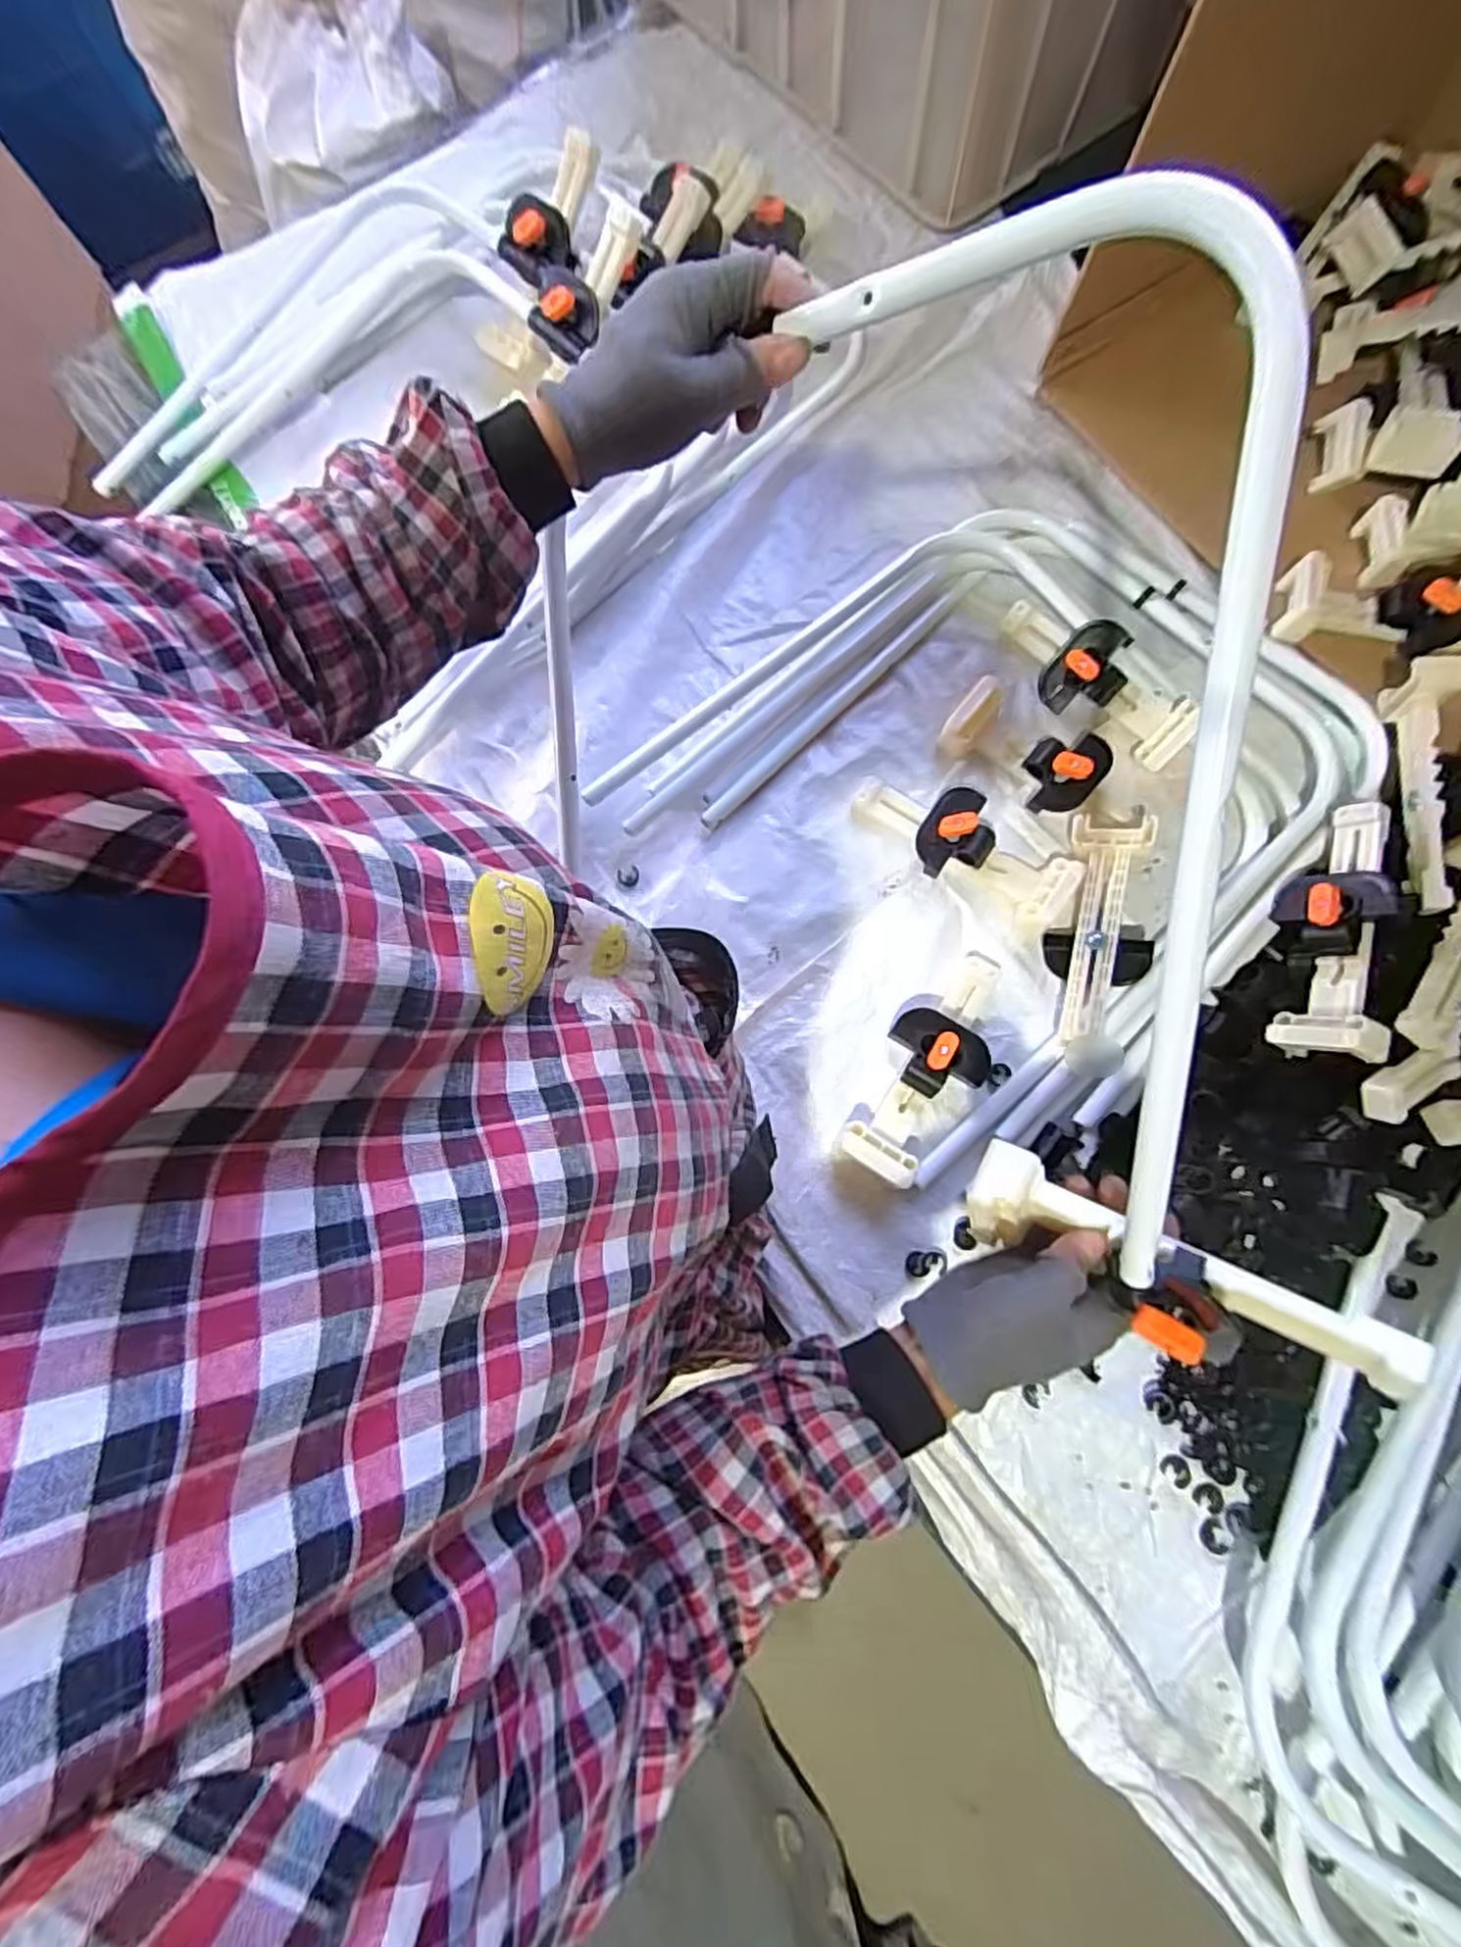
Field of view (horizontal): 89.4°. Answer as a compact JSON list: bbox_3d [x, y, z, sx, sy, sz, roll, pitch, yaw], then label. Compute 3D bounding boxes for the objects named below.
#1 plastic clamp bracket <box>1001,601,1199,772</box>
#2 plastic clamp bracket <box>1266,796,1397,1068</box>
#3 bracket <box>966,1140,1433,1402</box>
[{"bbox_3d":[0.328,-0.269,0.668,0.199,0.054,0.079,43,82,11],"label":"plastic clamp bracket"},{"bbox_3d":[0.467,-0.036,0.574,0.070,0.053,0.205,4,78,33],"label":"plastic clamp bracket"},{"bbox_3d":[0.218,0.156,0.374,0.194,0.043,0.058,21,74,35],"label":"bracket"}]

